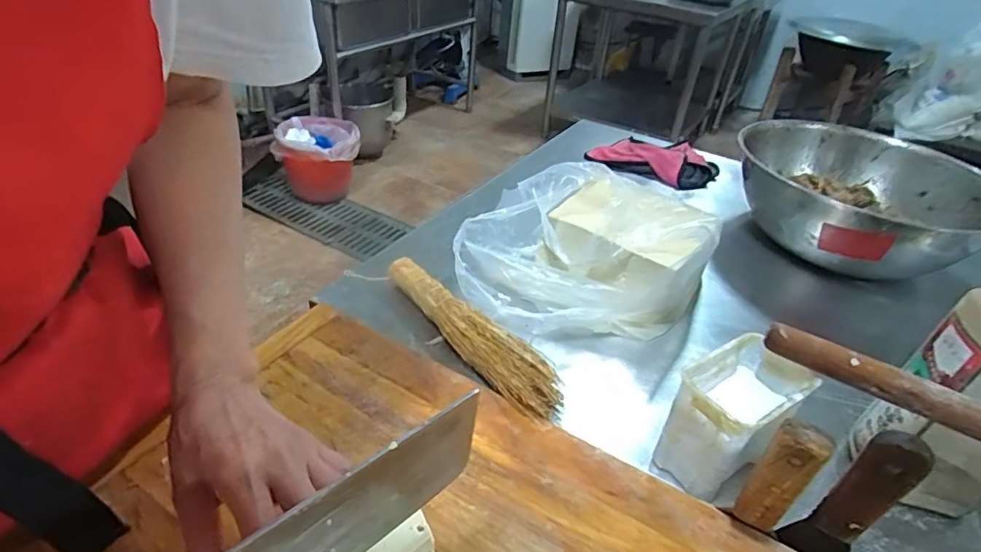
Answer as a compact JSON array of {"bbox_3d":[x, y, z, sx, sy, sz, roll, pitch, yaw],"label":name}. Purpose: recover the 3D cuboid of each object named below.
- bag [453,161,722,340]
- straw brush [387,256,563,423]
[{"bbox_3d":[0.104,-0.034,0.619,0.277,0.120,0.187,-3,37,-11],"label":"bag"},{"bbox_3d":[-0.027,0.048,0.537,0.042,0.032,0.264,-24,46,-34],"label":"straw brush"}]

